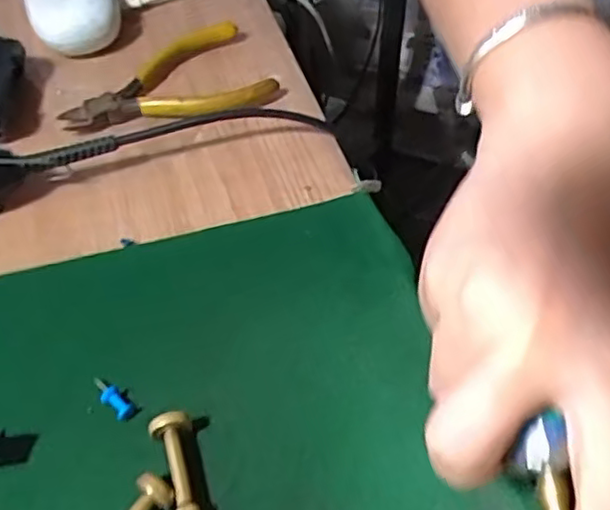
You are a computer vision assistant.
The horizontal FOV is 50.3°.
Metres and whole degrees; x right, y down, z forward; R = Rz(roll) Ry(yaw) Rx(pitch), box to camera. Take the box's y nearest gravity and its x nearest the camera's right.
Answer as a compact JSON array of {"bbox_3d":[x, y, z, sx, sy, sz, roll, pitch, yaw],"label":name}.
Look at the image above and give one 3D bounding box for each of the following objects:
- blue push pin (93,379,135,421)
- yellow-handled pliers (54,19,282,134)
[{"bbox_3d":[-0.076,0.056,0.257,0.008,0.007,0.022,-38,58,-26],"label":"blue push pin"},{"bbox_3d":[-0.085,-0.100,0.391,0.120,0.015,0.076,-23,53,-16],"label":"yellow-handled pliers"}]

